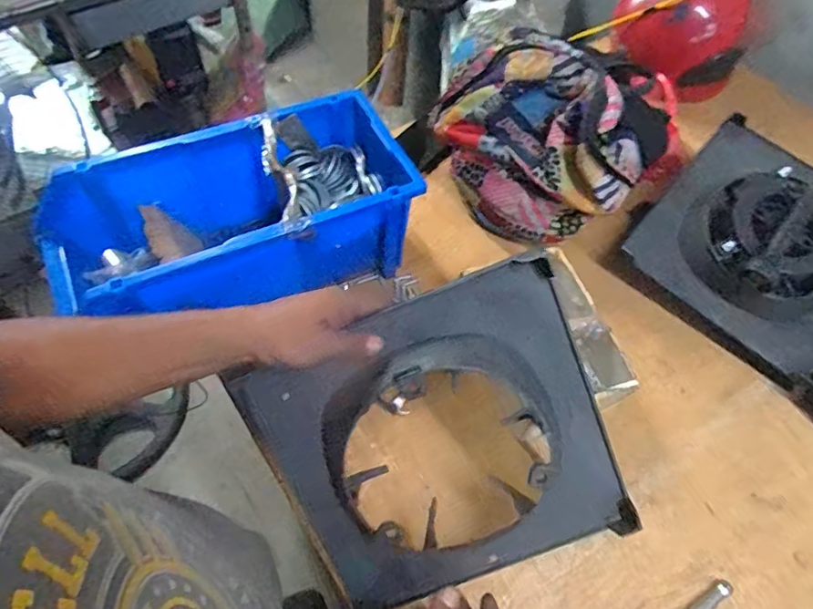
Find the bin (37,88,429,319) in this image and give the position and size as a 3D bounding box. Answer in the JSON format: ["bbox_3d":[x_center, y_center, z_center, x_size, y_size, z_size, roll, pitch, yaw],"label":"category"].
[{"bbox_3d":[-0.217,-0.102,0.688,0.442,0.156,0.192,-23,63,-17],"label":"bin"}]

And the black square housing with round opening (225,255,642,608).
[{"bbox_3d":[0.030,0.142,0.500,0.304,0.047,0.290,-23,105,2],"label":"black square housing with round opening"}]

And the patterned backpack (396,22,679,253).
[{"bbox_3d":[0.192,-0.248,0.783,0.308,0.230,0.200,39,64,18],"label":"patterned backpack"}]

